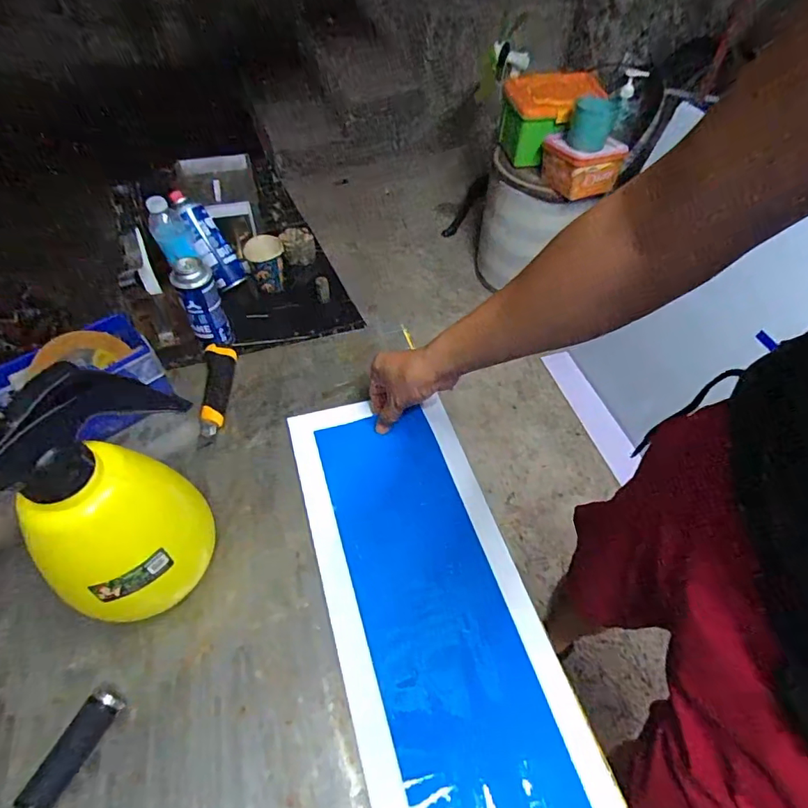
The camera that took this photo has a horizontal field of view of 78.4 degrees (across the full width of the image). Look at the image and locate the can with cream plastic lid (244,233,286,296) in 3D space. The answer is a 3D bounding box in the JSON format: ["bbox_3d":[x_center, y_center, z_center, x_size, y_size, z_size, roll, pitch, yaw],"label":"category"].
[{"bbox_3d":[-0.281,-0.286,1.009,0.072,0.090,0.081,2,52,-2],"label":"can with cream plastic lid"}]

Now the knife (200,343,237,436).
[{"bbox_3d":[-0.245,-0.023,0.656,0.038,0.022,0.136,-5,53,-8],"label":"knife"}]

